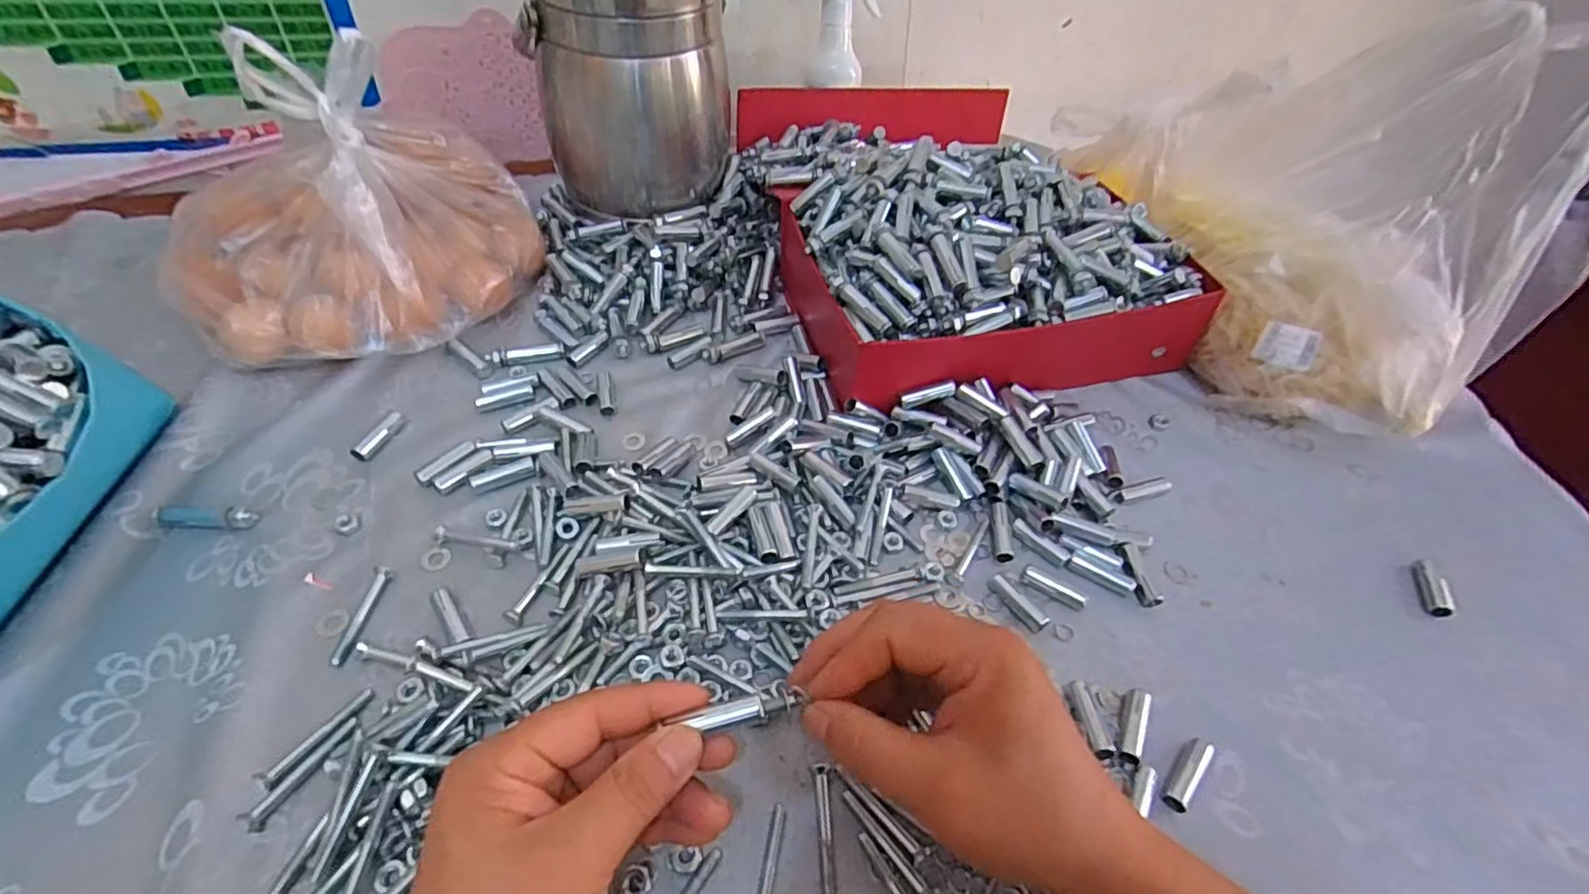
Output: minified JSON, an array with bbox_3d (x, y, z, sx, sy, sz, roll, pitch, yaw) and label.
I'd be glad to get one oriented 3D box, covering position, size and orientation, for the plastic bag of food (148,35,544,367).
[{"bbox_3d":[-0.310,-0.165,0.479,0.242,0.164,0.141,-27,56,-26],"label":"plastic bag of food"}]

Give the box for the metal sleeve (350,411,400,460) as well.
[{"bbox_3d":[-0.280,-0.007,0.457,0.012,0.008,0.041,14,49,7],"label":"metal sleeve"}]

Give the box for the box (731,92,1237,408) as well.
[{"bbox_3d":[0.128,-0.217,0.602,0.291,0.110,0.382,-10,51,-14],"label":"box"}]

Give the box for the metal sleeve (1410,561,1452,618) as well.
[{"bbox_3d":[0.403,0.090,0.432,0.011,0.009,0.039,13,49,6],"label":"metal sleeve"}]

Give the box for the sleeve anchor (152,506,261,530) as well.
[{"bbox_3d":[-0.352,0.041,0.406,0.060,0.007,0.014,3,49,-3],"label":"sleeve anchor"}]

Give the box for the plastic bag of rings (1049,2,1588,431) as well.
[{"bbox_3d":[0.382,-0.202,0.527,0.156,0.247,0.345,-7,50,-11],"label":"plastic bag of rings"}]

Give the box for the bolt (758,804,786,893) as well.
[{"bbox_3d":[-0.013,0.190,0.305,0.010,0.007,0.057,9,49,3],"label":"bolt"}]

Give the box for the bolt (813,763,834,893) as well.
[{"bbox_3d":[0.015,0.179,0.319,0.007,0.004,0.056,0,49,-6],"label":"bolt"}]

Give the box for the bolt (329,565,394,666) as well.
[{"bbox_3d":[-0.237,0.092,0.373,0.008,0.005,0.058,7,49,0],"label":"bolt"}]

